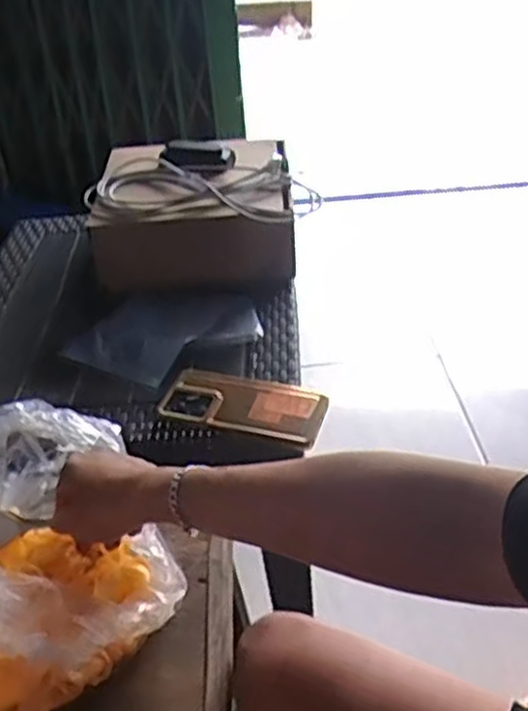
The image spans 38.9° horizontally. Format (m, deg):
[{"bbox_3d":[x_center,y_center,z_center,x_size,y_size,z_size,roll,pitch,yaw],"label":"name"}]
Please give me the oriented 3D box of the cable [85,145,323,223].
[{"bbox_3d":[-0.080,-0.234,1.008,0.296,0.033,0.192,0,36,5],"label":"cable"}]

